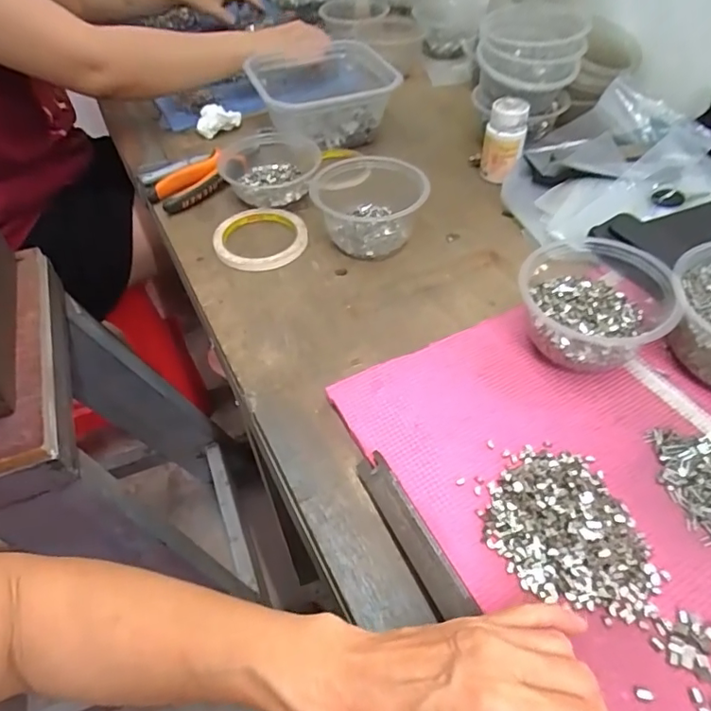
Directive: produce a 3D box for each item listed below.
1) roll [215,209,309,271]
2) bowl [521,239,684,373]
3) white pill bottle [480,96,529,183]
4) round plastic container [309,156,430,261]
[{"bbox_3d":[-0.100,-0.127,0.562,0.095,0.011,0.096,-2,50,3],"label":"roll"},{"bbox_3d":[0.189,-0.037,0.426,0.109,0.066,0.100,-2,50,3],"label":"bowl"},{"bbox_3d":[0.169,-0.246,0.605,0.045,0.075,0.045,6,51,10],"label":"white pill bottle"},{"bbox_3d":[0.017,-0.159,0.549,0.103,0.057,0.110,-2,50,3],"label":"round plastic container"}]

